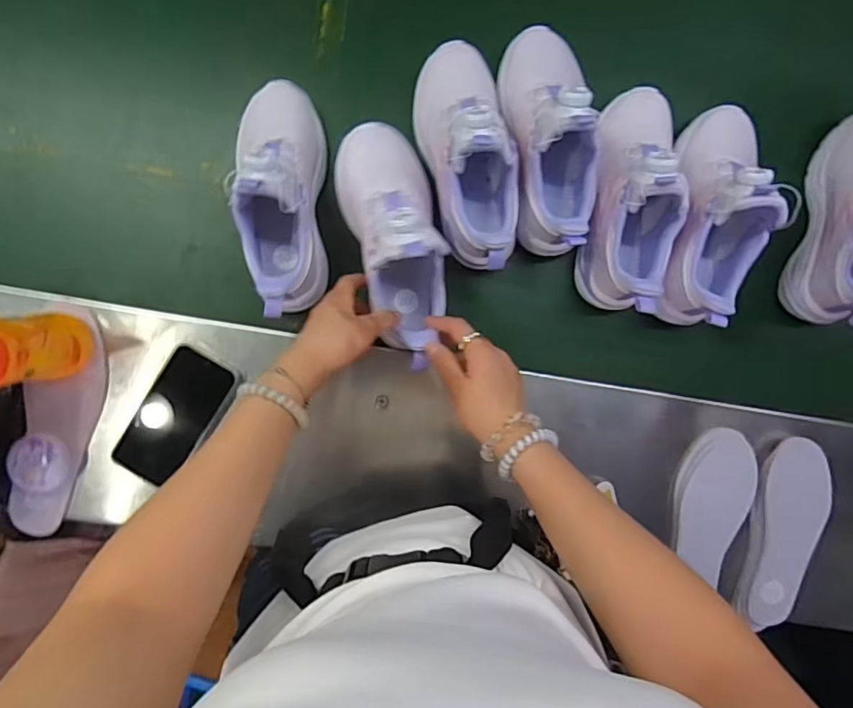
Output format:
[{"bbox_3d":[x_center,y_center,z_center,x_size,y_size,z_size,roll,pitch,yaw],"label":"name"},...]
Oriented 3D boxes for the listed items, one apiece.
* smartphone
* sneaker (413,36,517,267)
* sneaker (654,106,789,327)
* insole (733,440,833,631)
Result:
[{"bbox_3d":[-0.269,0.069,0.581,0.073,0.015,0.153,33,92,-5],"label":"smartphone"},{"bbox_3d":[0.043,-0.201,0.540,0.088,0.134,0.231,-10,95,-2],"label":"sneaker"},{"bbox_3d":[0.295,-0.138,0.529,0.079,0.116,0.223,8,94,-4],"label":"sneaker"},{"bbox_3d":[0.392,0.198,0.592,0.071,0.019,0.208,10,94,-4],"label":"insole"}]

